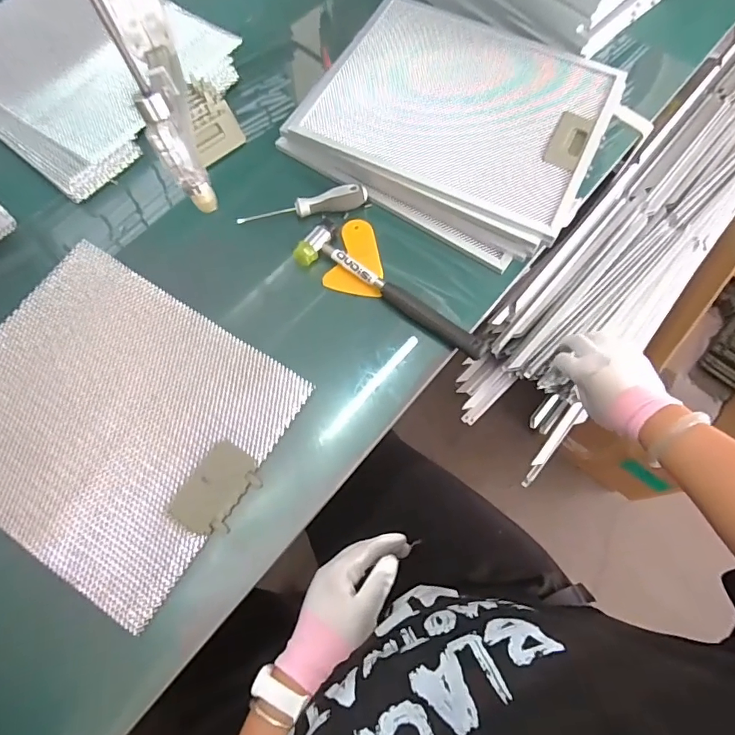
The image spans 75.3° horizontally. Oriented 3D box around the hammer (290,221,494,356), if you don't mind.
[{"bbox_3d":[0.029,-0.085,0.539,0.240,0.021,0.056,34,72,11],"label":"hammer"}]

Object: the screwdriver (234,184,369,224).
[{"bbox_3d":[-0.076,-0.192,0.570,0.154,0.022,0.020,-15,70,-7],"label":"screwdriver"}]

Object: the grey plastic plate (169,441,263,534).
[{"bbox_3d":[-0.148,0.120,0.470,0.060,0.011,0.086,31,72,10],"label":"grey plastic plate"}]

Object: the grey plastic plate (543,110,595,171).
[{"bbox_3d":[0.240,-0.271,0.568,0.038,0.004,0.086,26,71,9],"label":"grey plastic plate"}]

